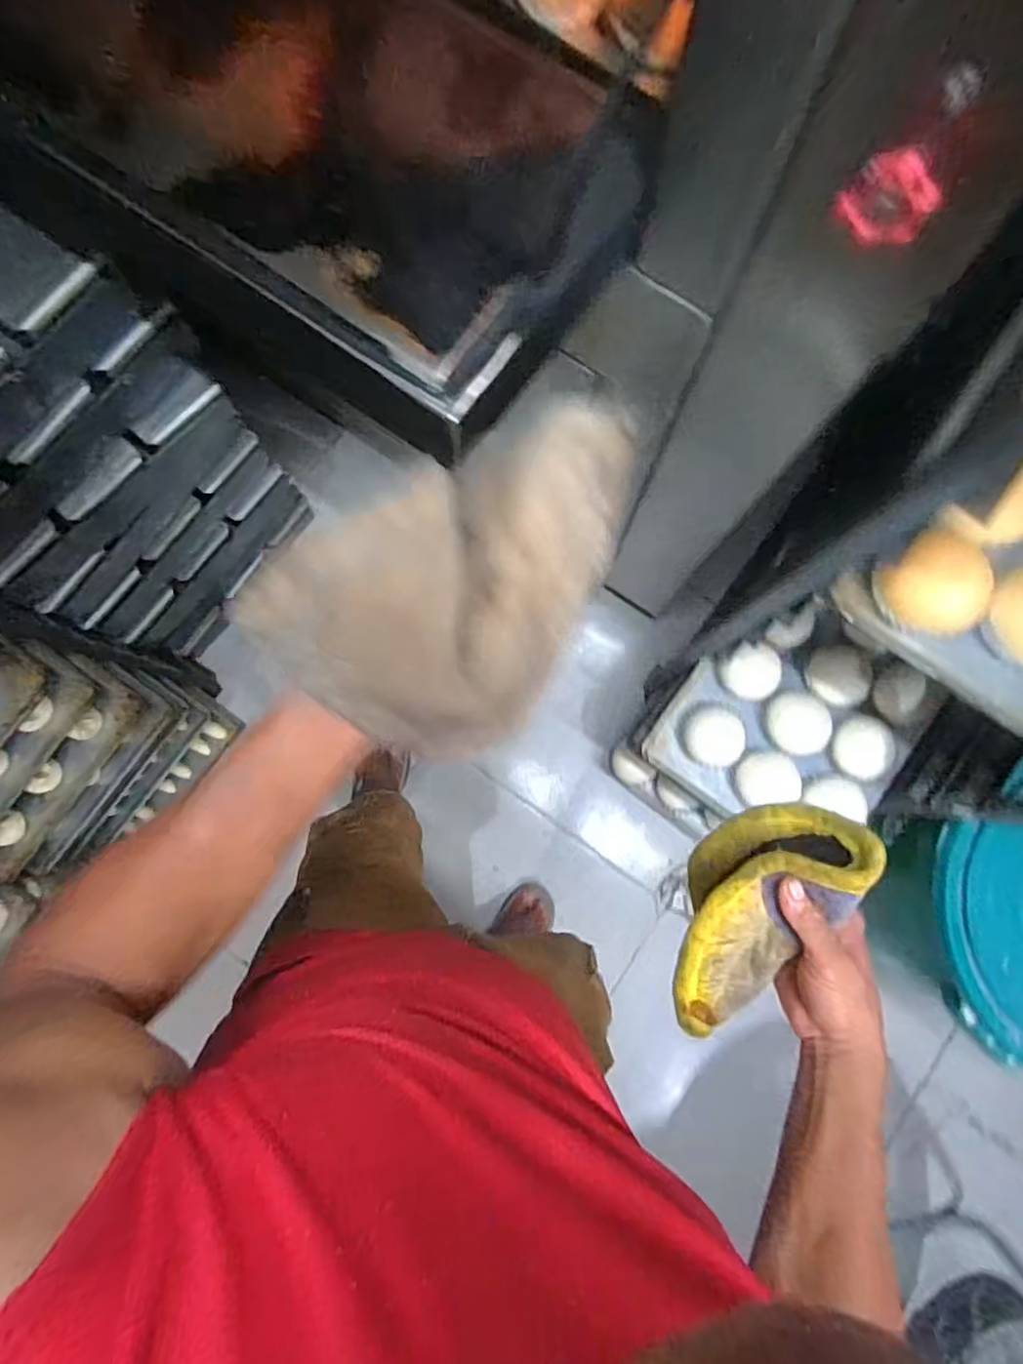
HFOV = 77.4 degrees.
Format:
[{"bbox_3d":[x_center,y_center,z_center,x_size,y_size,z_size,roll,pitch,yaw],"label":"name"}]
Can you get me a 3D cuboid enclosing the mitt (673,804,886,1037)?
[{"bbox_3d":[0.172,0.173,0.467,0.076,0.121,0.186,31,81,6],"label":"mitt"}]

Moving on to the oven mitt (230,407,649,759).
[{"bbox_3d":[-0.032,-0.066,0.352,0.156,0.060,0.200,35,82,6],"label":"oven mitt"}]

